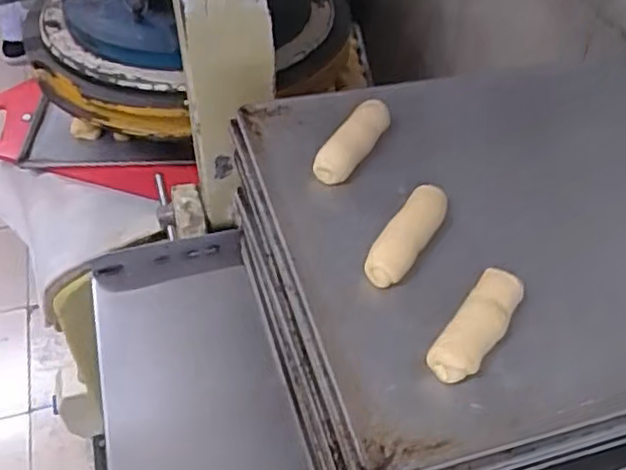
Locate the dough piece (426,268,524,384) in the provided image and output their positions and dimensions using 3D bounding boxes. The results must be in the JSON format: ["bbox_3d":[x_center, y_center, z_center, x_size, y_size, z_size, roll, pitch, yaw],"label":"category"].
[{"bbox_3d":[0.102,0.058,0.415,0.028,0.022,0.085,28,50,23],"label":"dough piece"}]

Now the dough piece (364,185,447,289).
[{"bbox_3d":[0.065,0.001,0.462,0.024,0.025,0.089,25,49,20],"label":"dough piece"}]

